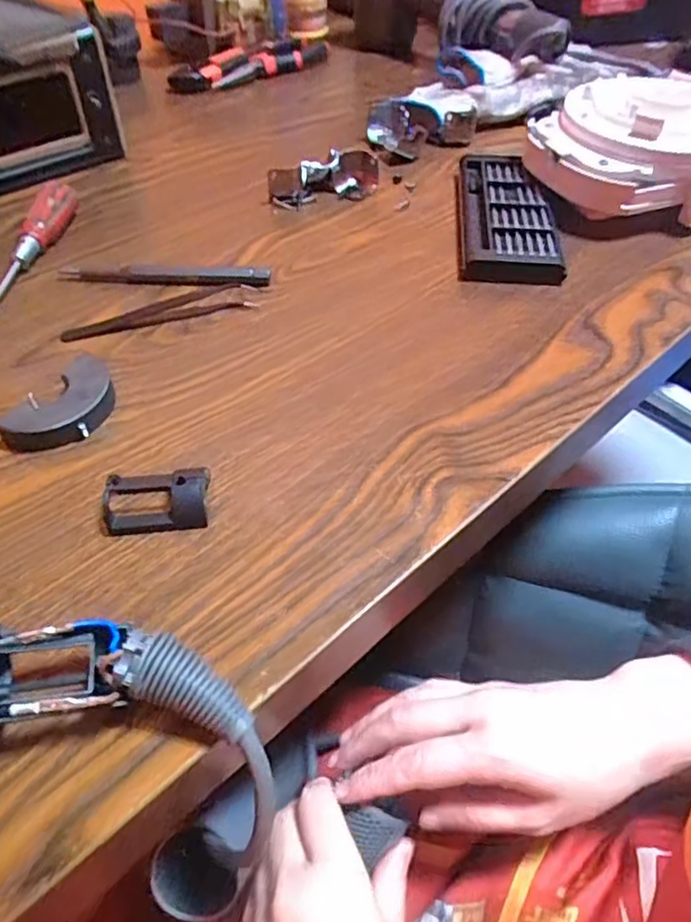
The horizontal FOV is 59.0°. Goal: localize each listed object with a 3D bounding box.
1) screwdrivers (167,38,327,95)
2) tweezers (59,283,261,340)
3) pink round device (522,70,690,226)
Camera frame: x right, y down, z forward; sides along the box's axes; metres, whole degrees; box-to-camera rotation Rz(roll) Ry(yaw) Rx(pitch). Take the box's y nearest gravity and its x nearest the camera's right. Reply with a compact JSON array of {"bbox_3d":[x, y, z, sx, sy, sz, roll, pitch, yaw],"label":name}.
[{"bbox_3d":[-0.101,-0.426,0.661,0.188,0.027,0.053,-27,55,-22],"label":"screwdrivers"},{"bbox_3d":[-0.114,-0.093,0.378,0.117,0.008,0.020,-14,51,-13],"label":"tweezers"},{"bbox_3d":[0.219,-0.240,0.460,0.134,0.056,0.153,-35,58,-28],"label":"pink round device"}]

